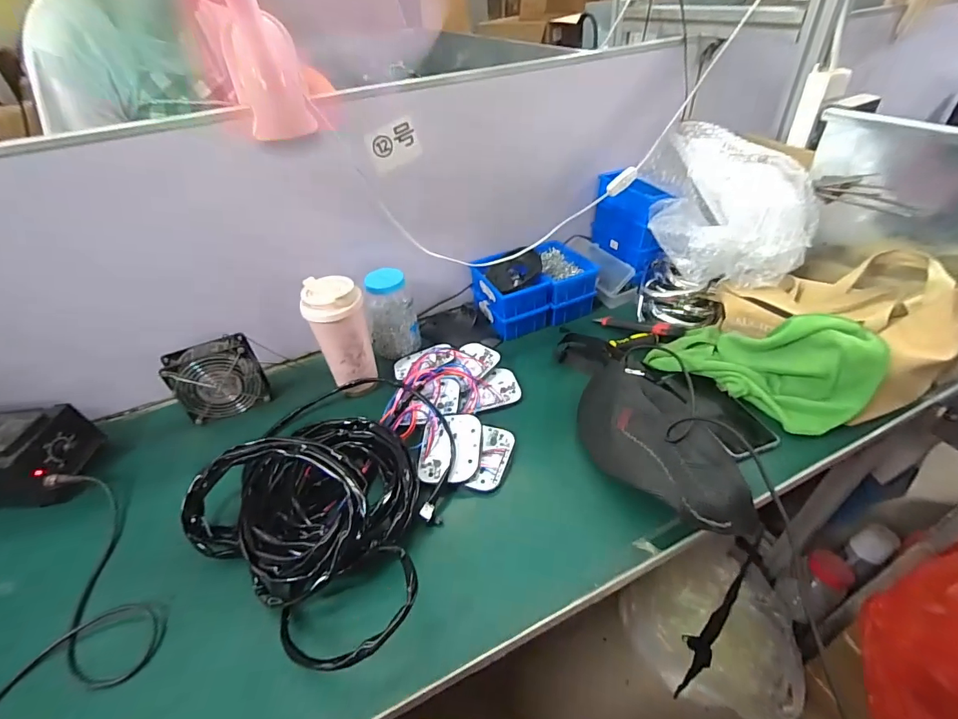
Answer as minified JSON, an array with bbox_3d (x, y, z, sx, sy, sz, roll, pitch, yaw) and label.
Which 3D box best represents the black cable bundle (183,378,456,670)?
[{"bbox_3d":[-0.197,0.169,0.534,0.291,0.109,0.317,1,41,7],"label":"black cable bundle"}]

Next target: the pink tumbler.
[{"bbox_3d":[-0.210,-0.031,0.703,0.079,0.188,0.072,-13,42,-9],"label":"pink tumbler"}]

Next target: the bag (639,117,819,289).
[{"bbox_3d":[0.369,-0.243,0.702,0.274,0.186,0.129,26,50,31],"label":"bag"}]

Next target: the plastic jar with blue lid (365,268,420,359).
[{"bbox_3d":[-0.154,-0.083,0.782,0.082,0.147,0.072,-12,41,-8],"label":"plastic jar with blue lid"}]

